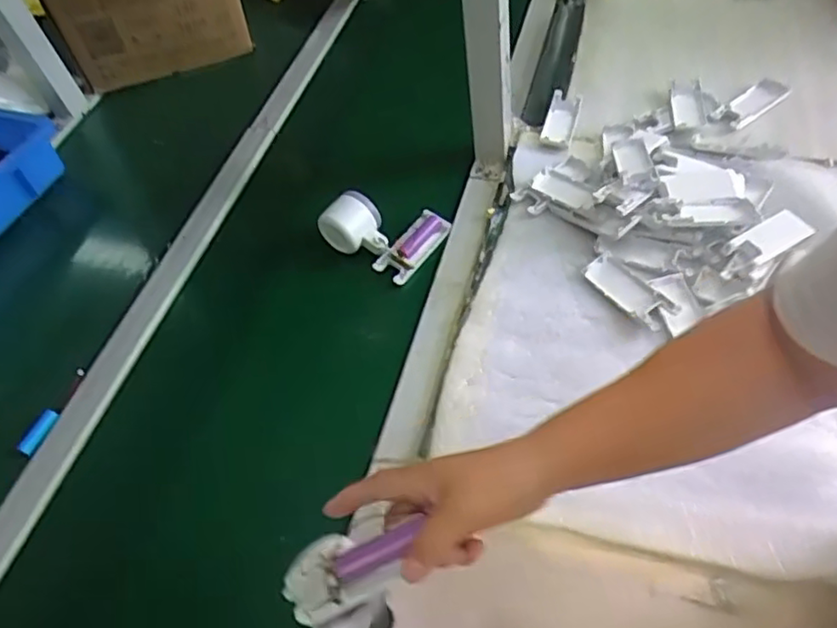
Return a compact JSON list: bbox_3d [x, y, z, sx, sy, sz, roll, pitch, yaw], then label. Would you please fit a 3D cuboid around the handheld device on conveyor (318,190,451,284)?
[{"bbox_3d":[-0.039,-0.107,0.759,0.117,0.063,0.100,29,64,26],"label":"handheld device on conveyor"}]

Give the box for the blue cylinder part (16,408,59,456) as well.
[{"bbox_3d":[-0.399,0.124,0.675,0.018,0.012,0.052,29,77,23],"label":"blue cylinder part"}]

